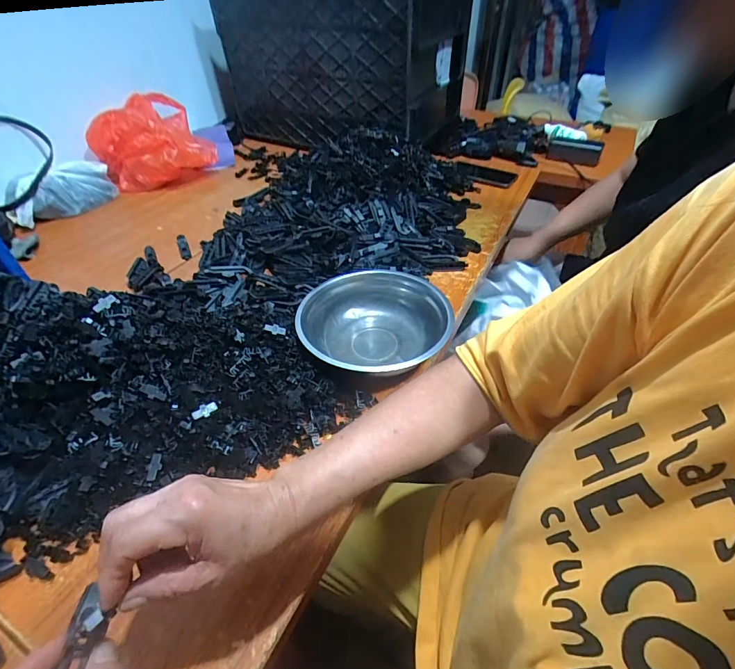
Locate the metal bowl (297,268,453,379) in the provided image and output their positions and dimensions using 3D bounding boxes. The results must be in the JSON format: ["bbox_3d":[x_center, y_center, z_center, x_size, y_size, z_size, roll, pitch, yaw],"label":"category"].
[{"bbox_3d":[0.011,-0.007,0.539,0.196,0.065,0.190,-1,43,1],"label":"metal bowl"}]

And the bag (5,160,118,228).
[{"bbox_3d":[-0.679,-0.319,0.884,0.102,0.091,0.208,30,53,32],"label":"bag"}]

